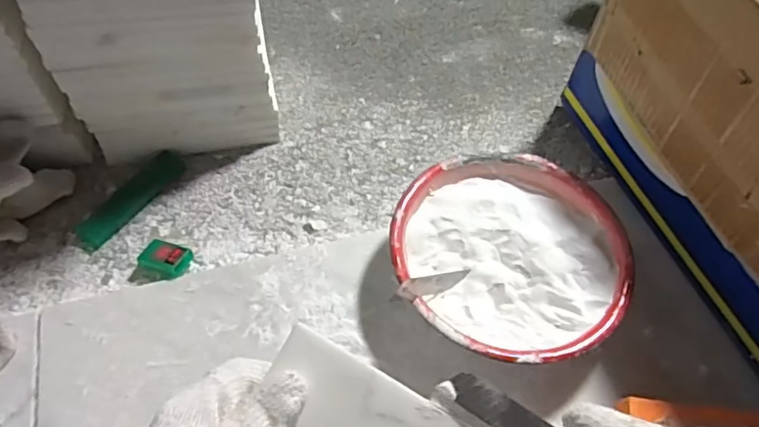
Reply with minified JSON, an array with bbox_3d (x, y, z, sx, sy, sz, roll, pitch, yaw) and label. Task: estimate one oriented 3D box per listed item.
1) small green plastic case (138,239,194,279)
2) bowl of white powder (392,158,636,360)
[{"bbox_3d":[-0.169,0.036,0.448,0.038,0.016,0.026,22,55,13],"label":"small green plastic case"},{"bbox_3d":[0.093,0.037,0.426,0.164,0.056,0.163,0,57,0],"label":"bowl of white powder"}]

